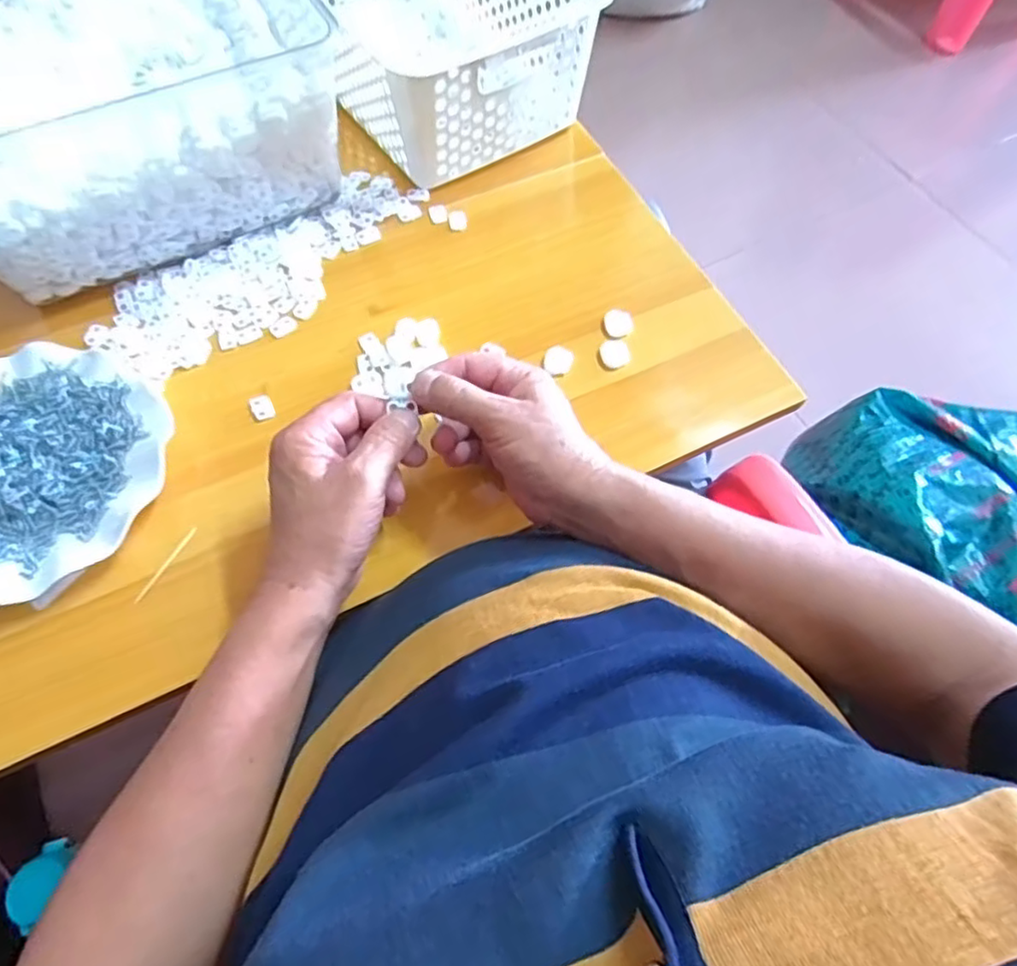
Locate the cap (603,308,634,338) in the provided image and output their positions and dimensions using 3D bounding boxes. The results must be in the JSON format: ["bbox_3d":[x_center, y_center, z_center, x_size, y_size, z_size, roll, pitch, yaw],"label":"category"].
[{"bbox_3d":[0.085,-0.123,0.499,0.023,0.012,0.018,13,63,5],"label":"cap"}]

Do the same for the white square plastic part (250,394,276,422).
[{"bbox_3d":[-0.176,-0.054,0.464,0.015,0.007,0.019,-22,66,-13],"label":"white square plastic part"}]

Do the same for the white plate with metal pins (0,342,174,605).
[{"bbox_3d":[-0.318,-0.007,0.423,0.172,0.025,0.179,1,63,-2],"label":"white plate with metal pins"}]

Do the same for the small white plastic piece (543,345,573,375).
[{"bbox_3d":[0.037,-0.092,0.483,0.021,0.010,0.019,9,63,2],"label":"small white plastic piece"}]

